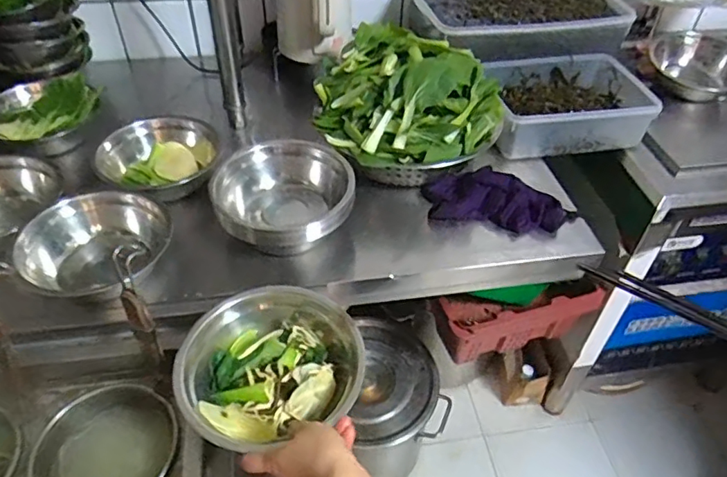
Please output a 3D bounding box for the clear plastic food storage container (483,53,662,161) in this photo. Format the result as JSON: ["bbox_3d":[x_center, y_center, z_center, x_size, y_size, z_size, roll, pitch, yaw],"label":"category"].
[{"bbox_3d":[0.366,-0.238,0.969,0.279,0.095,0.200,-1,45,-4],"label":"clear plastic food storage container"}]

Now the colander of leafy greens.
[{"bbox_3d":[0.071,-0.216,0.859,0.289,0.154,0.252,3,45,0],"label":"colander of leafy greens"}]

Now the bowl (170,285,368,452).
[{"bbox_3d":[-0.100,0.137,0.585,0.193,0.075,0.155,-32,55,-30],"label":"bowl"}]

